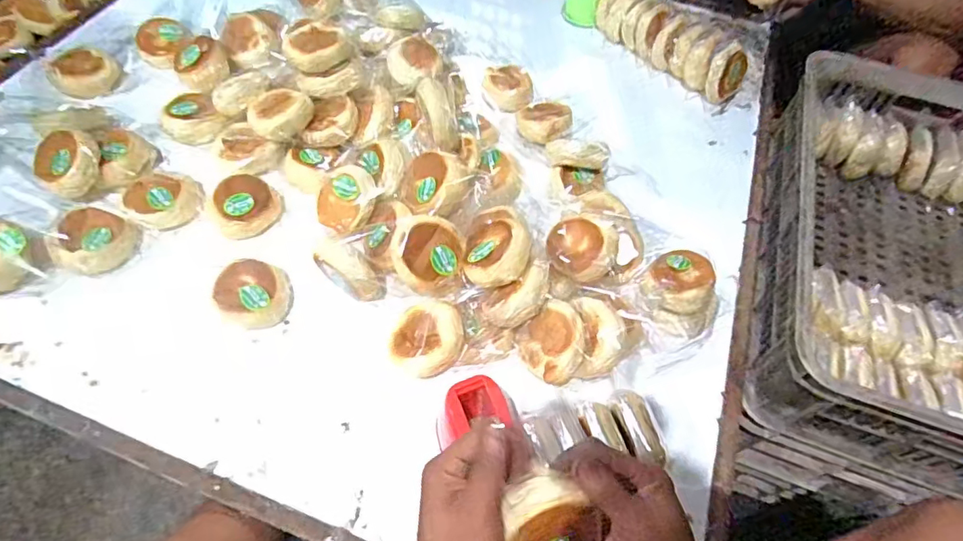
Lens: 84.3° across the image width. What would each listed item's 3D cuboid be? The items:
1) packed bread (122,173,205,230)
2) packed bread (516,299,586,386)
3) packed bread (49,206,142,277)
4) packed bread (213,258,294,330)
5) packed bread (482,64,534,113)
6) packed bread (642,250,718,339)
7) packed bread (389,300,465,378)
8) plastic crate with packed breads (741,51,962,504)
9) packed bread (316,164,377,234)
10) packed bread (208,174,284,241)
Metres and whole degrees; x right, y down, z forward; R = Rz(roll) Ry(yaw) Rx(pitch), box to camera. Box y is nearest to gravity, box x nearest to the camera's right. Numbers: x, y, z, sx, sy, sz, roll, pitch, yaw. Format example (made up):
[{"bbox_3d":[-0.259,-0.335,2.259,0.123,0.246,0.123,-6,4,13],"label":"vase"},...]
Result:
[{"bbox_3d":[-0.428,-0.098,0.721,0.089,0.035,0.088,2,57,-3],"label":"packed bread"},{"bbox_3d":[0.084,0.082,0.630,0.079,0.022,0.089,24,93,35],"label":"packed bread"},{"bbox_3d":[-0.491,-0.041,0.675,0.080,0.045,0.096,36,62,17],"label":"packed bread"},{"bbox_3d":[-0.281,0.030,0.667,0.087,0.047,0.082,2,57,-3],"label":"packed bread"},{"bbox_3d":[0.045,-0.303,0.889,0.085,0.039,0.086,5,57,-1],"label":"packed bread"},{"bbox_3d":[0.259,0.033,0.693,0.100,0.063,0.109,31,61,15],"label":"packed bread"},{"bbox_3d":[-0.061,0.085,0.641,0.080,0.052,0.093,-3,58,-6],"label":"packed bread"},{"bbox_3d":[0.634,-0.044,0.735,0.422,0.130,0.649,20,58,8],"label":"plastic crate with packed breads"},{"bbox_3d":[-0.181,-0.095,0.705,0.083,0.032,0.083,29,100,16],"label":"packed bread"},{"bbox_3d":[-0.323,-0.092,0.726,0.083,0.038,0.095,40,63,20],"label":"packed bread"}]

